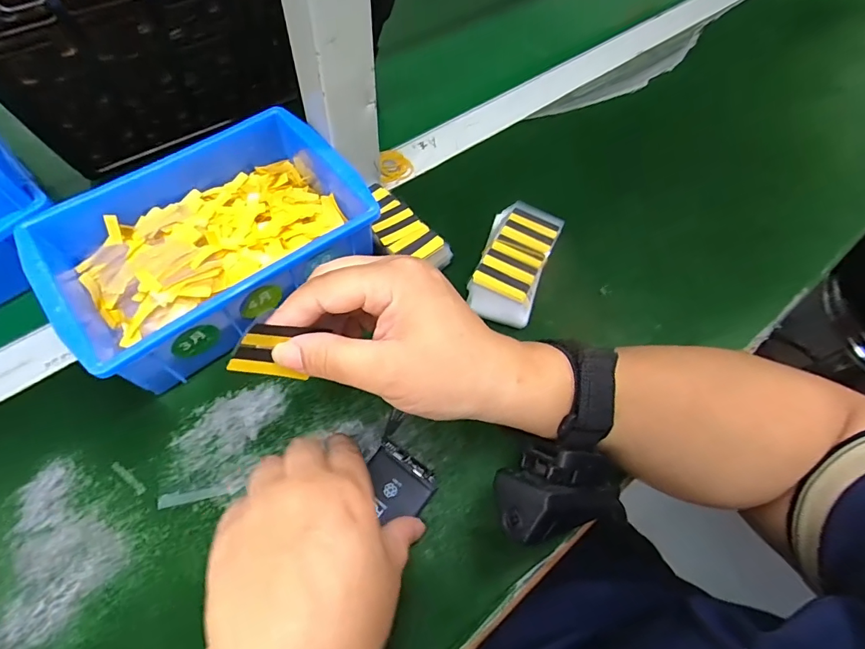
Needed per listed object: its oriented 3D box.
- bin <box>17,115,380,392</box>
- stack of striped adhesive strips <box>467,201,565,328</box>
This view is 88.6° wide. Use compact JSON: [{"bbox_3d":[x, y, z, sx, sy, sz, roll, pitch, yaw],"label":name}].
[{"bbox_3d":[-0.156,-0.061,0.320,0.199,0.067,0.154,-35,68,-20],"label":"bin"},{"bbox_3d":[0.063,-0.047,0.346,0.050,0.026,0.103,18,62,7],"label":"stack of striped adhesive strips"}]

